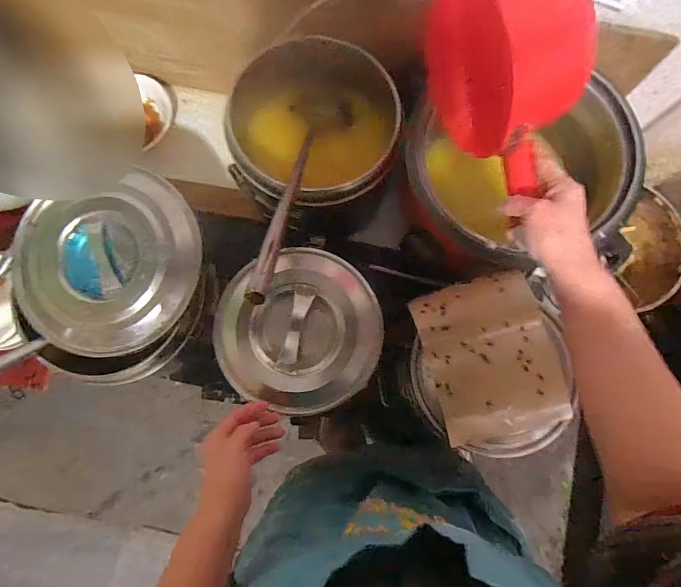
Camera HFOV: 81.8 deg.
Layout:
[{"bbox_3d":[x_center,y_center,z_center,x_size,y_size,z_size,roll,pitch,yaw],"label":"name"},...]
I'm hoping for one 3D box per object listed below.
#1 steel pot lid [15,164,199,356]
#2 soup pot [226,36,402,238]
[{"bbox_3d":[-0.319,-0.040,0.551,0.260,0.061,0.245,0,81,0],"label":"steel pot lid"},{"bbox_3d":[-0.046,-0.253,0.677,0.270,0.197,0.233,16,81,3],"label":"soup pot"}]

